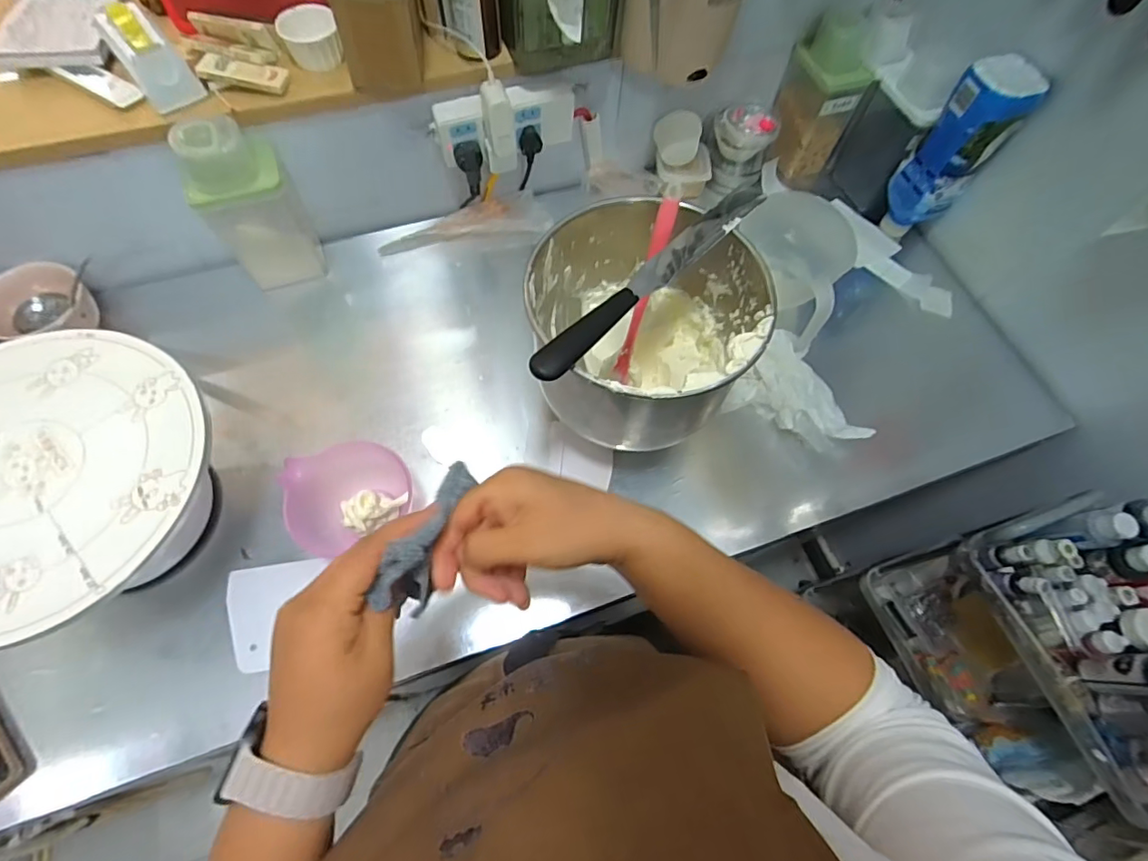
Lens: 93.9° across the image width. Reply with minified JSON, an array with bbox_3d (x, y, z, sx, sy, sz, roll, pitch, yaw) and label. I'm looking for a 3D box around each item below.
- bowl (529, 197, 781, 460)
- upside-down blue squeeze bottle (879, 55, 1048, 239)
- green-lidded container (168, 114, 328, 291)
[{"bbox_3d":[0.069,-0.098,0.572,0.220,0.184,0.221,1,66,-2],"label":"bowl"},{"bbox_3d":[0.509,-0.371,0.733,0.096,0.222,0.087,-41,73,-18],"label":"upside-down blue squeeze bottle"},{"bbox_3d":[-0.393,-0.266,0.666,0.105,0.218,0.065,-22,68,-12],"label":"green-lidded container"}]

